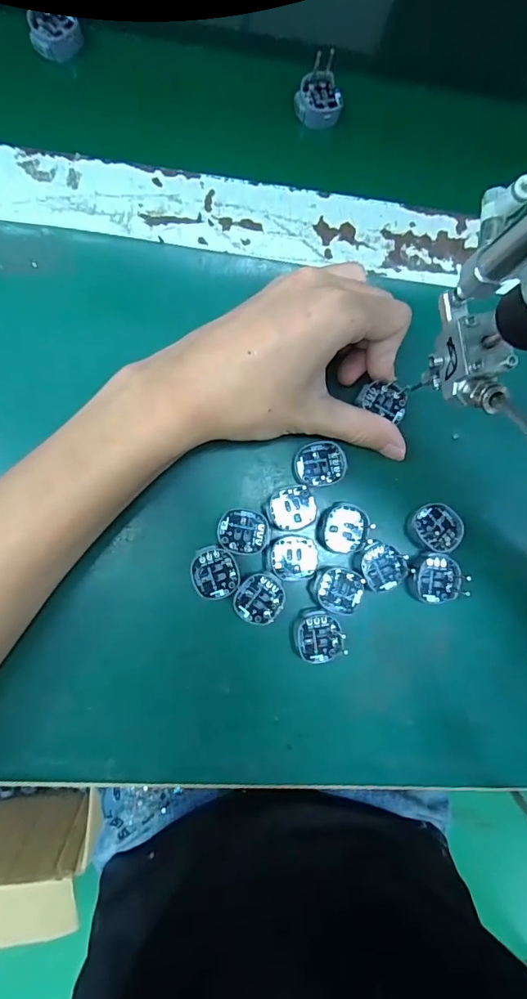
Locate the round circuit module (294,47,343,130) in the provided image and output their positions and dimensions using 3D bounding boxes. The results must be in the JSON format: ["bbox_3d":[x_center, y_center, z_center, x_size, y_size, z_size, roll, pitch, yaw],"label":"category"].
[{"bbox_3d":[0.036,-0.248,0.289,0.028,0.022,0.033,19,84,-4],"label":"round circuit module"}]

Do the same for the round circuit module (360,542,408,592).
[{"bbox_3d":[0.067,0.038,0.263,0.026,0.004,0.027,0,86,-6],"label":"round circuit module"}]

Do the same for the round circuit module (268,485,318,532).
[{"bbox_3d":[0.017,0.005,0.259,0.026,0.004,0.024,0,86,-6],"label":"round circuit module"}]

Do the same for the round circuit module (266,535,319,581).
[{"bbox_3d":[0.016,0.032,0.257,0.027,0.004,0.024,-7,87,-6],"label":"round circuit module"}]

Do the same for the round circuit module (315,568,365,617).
[{"bbox_3d":[0.042,0.050,0.258,0.027,0.004,0.024,19,84,-4],"label":"round circuit module"}]

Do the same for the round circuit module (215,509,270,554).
[{"bbox_3d":[-0.010,0.017,0.254,0.028,0.004,0.023,16,85,-5],"label":"round circuit module"}]

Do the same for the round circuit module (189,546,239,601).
[{"bbox_3d":[-0.026,0.039,0.251,0.024,0.004,0.028,-6,87,-6],"label":"round circuit module"}]

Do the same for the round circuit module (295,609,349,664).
[{"bbox_3d":[0.030,0.075,0.259,0.026,0.007,0.027,0,86,-6],"label":"round circuit module"}]

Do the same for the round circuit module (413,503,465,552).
[{"bbox_3d":[0.100,0.016,0.271,0.024,0.010,0.028,-36,90,-7],"label":"round circuit module"}]

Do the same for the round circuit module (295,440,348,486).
[{"bbox_3d":[0.032,-0.020,0.261,0.028,0.004,0.024,-8,87,-6],"label":"round circuit module"}]

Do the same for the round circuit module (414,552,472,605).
[{"bbox_3d":[0.101,0.045,0.267,0.029,0.009,0.028,0,86,-6],"label":"round circuit module"}]

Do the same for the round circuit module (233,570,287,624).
[{"bbox_3d":[-0.002,0.054,0.253,0.025,0.004,0.027,0,86,-6],"label":"round circuit module"}]

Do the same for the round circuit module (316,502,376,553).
[{"bbox_3d":[0.045,0.016,0.263,0.030,0.004,0.027,-25,89,-7],"label":"round circuit module"}]

